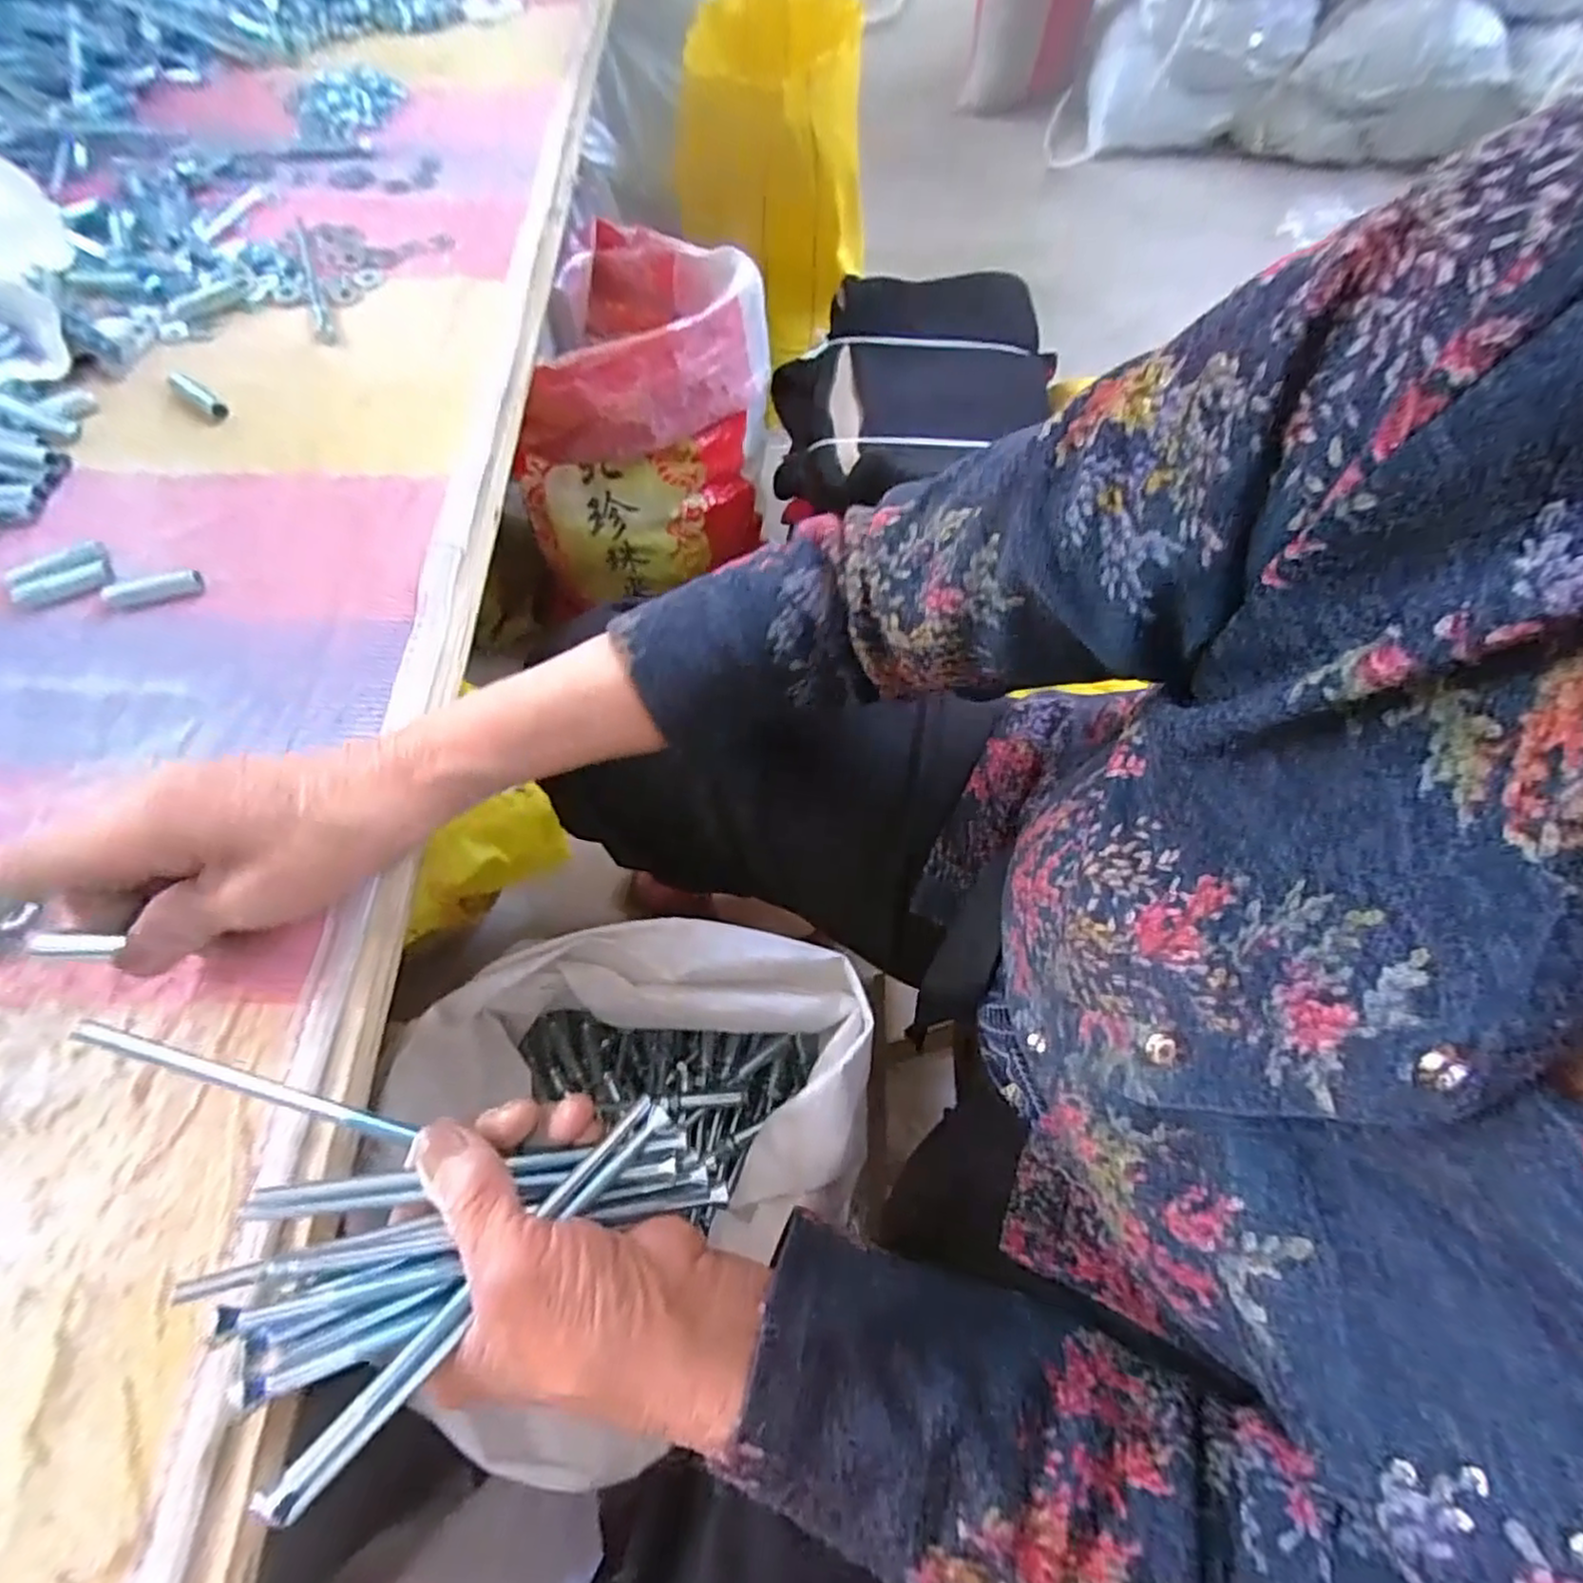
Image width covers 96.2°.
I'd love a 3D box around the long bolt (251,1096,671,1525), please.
[{"bbox_3d":[-0.098,0.162,0.240,0.012,0.008,0.145,38,46,15],"label":"long bolt"}]

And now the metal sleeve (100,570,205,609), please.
[{"bbox_3d":[-0.328,-0.103,0.363,0.046,0.010,0.012,-14,65,-9],"label":"metal sleeve"}]

